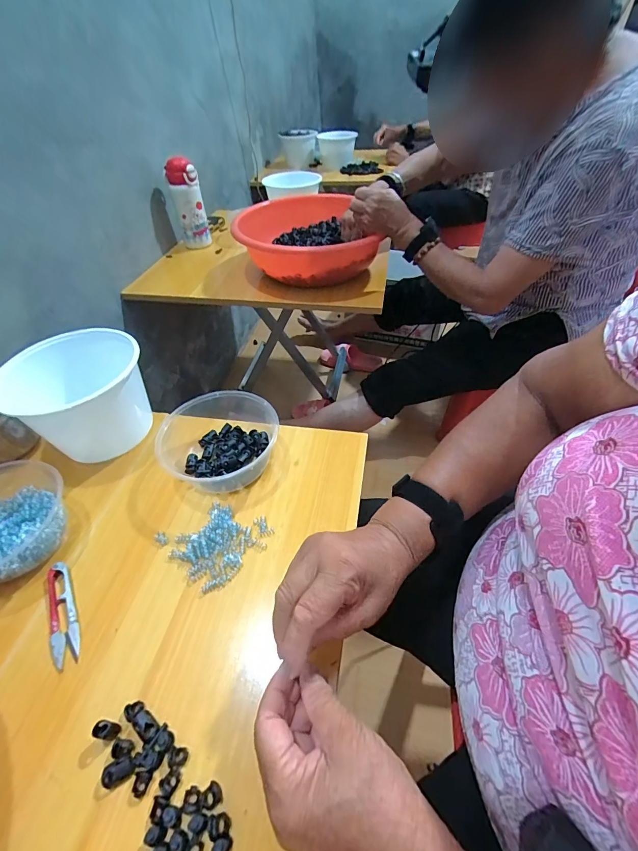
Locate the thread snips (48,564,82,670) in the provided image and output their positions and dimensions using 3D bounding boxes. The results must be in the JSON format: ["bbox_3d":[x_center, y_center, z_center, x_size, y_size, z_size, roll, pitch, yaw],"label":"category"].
[{"bbox_3d":[-0.252,0.181,0.356,0.024,0.010,0.100,-25,50,-19],"label":"thread snips"}]

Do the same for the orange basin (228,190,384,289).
[{"bbox_3d":[-0.041,-0.408,0.821,0.275,0.102,0.309,-12,47,-8],"label":"orange basin"}]

